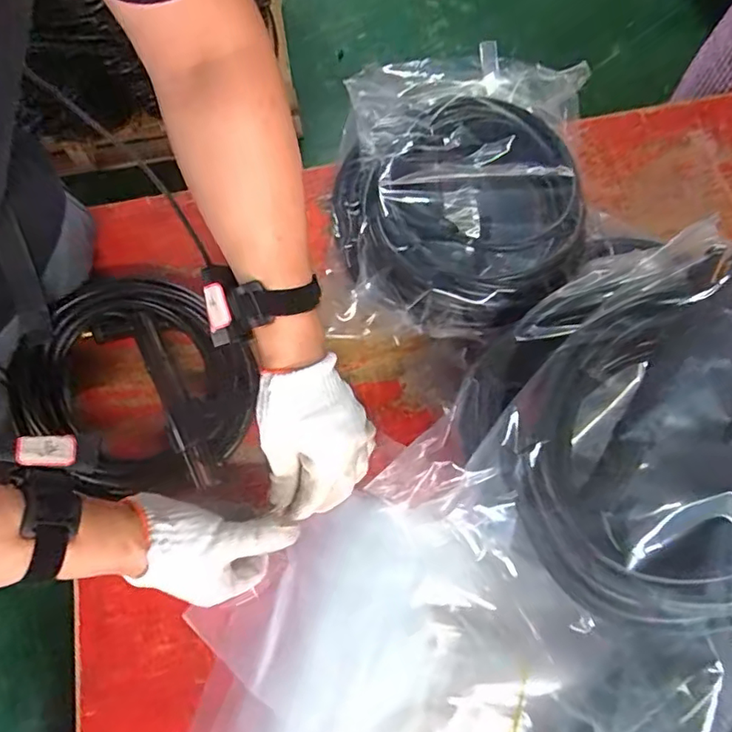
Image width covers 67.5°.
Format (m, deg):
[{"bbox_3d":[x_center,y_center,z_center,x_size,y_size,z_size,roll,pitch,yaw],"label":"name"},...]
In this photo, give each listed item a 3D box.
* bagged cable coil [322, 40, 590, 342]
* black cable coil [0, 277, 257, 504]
[{"bbox_3d":[0.090,-0.164,0.573,0.253,0.085,0.283,2,72,3],"label":"bagged cable coil"},{"bbox_3d":[-0.232,0.015,0.540,0.232,0.050,0.214,-1,72,2],"label":"black cable coil"}]

